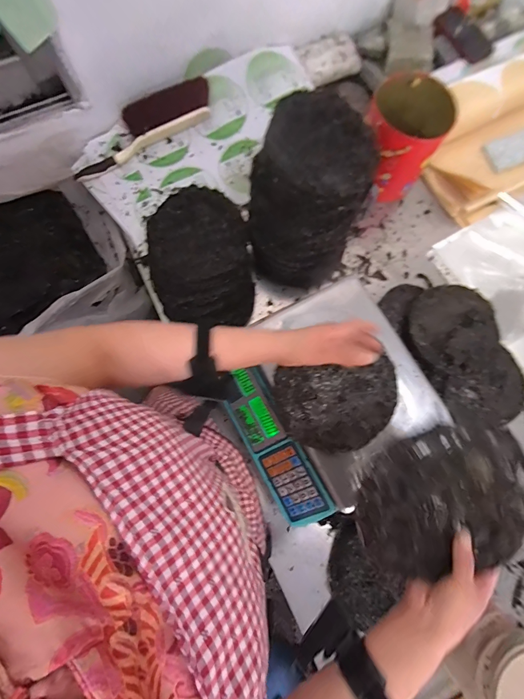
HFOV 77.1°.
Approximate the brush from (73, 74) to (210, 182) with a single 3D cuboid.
[{"bbox_3d":[-0.288,-0.517,0.775,0.374,0.094,0.059,-29,80,-7],"label":"brush"}]

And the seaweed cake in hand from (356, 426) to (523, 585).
[{"bbox_3d":[0.203,0.172,0.362,0.188,0.017,0.169,-10,97,2],"label":"seaweed cake in hand"}]

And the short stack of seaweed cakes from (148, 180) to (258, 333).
[{"bbox_3d":[-0.123,-0.176,0.693,0.207,0.125,0.278,-3,78,-2],"label":"short stack of seaweed cakes"}]

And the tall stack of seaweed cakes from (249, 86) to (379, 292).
[{"bbox_3d":[0.091,-0.296,0.661,0.205,0.241,0.271,17,78,3],"label":"tall stack of seaweed cakes"}]

